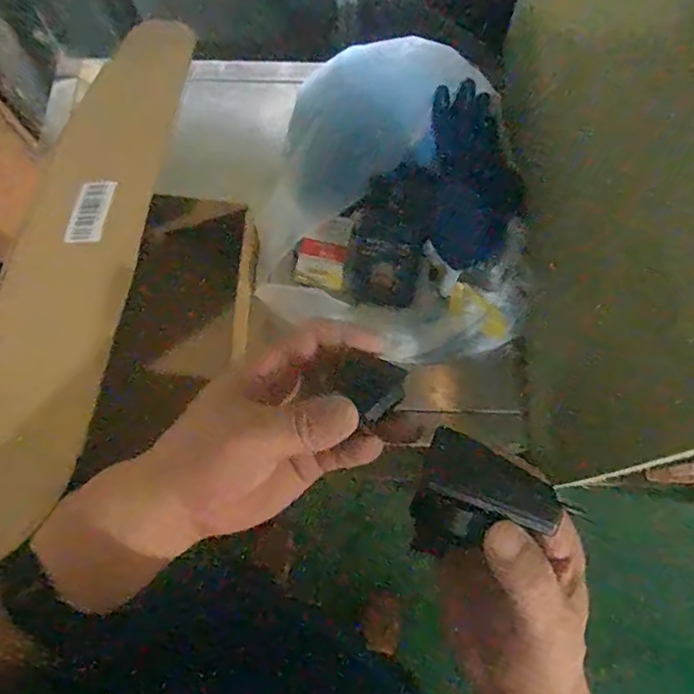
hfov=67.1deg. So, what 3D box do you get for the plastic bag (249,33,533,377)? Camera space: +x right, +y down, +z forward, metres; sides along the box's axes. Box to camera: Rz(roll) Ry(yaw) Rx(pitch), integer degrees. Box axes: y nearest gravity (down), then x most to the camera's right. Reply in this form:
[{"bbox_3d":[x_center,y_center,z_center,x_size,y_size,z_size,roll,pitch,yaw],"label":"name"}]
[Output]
[{"bbox_3d":[0.062,-0.171,0.628,0.303,0.113,0.359,3,73,2],"label":"plastic bag"}]

